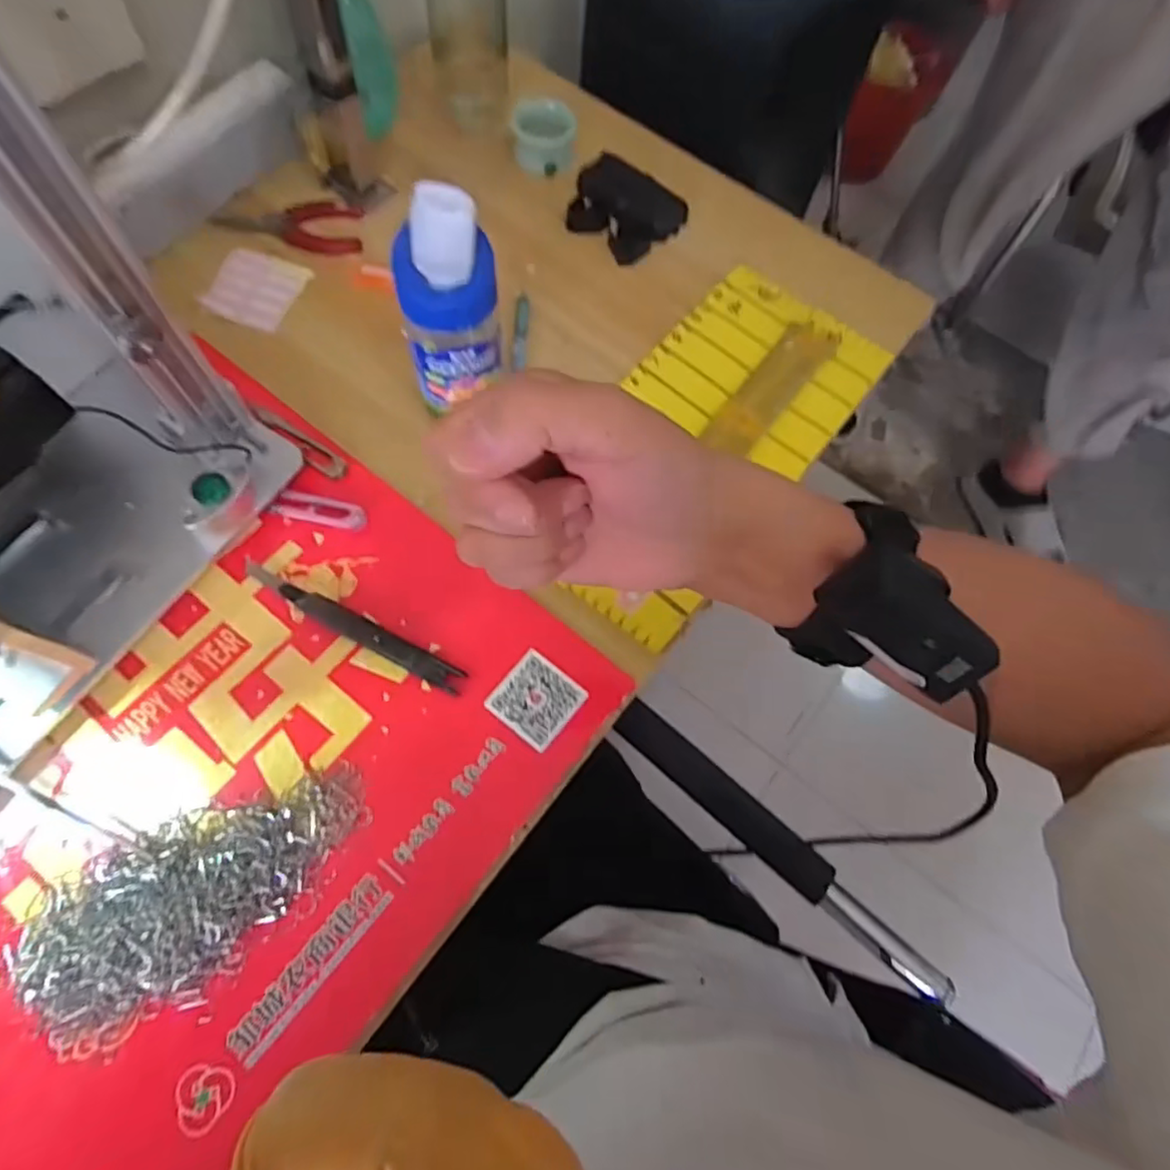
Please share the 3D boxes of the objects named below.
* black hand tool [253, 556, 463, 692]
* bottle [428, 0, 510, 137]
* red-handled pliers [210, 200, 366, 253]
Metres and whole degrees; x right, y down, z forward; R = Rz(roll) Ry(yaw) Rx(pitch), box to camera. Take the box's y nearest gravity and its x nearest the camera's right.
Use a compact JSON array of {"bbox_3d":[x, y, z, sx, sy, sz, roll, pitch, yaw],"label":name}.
[{"bbox_3d":[-0.163,0.027,0.450,0.171,0.009,0.019,27,68,8],"label":"black hand tool"},{"bbox_3d":[-0.107,-0.525,0.577,0.071,0.187,0.058,-5,67,-5],"label":"bottle"},{"bbox_3d":[-0.264,-0.330,0.585,0.132,0.008,0.056,14,67,2],"label":"red-handled pliers"}]

